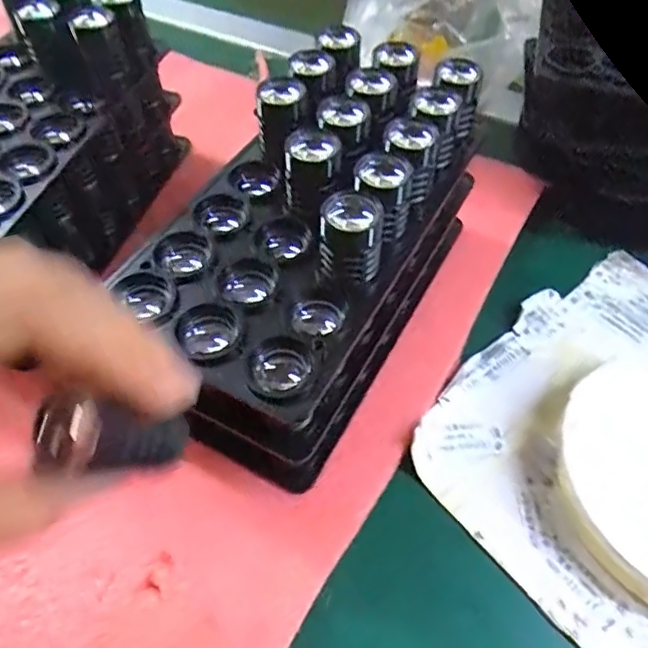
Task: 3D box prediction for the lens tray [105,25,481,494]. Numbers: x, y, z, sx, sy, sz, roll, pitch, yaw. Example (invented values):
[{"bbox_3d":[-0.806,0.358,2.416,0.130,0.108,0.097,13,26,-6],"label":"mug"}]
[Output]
[{"bbox_3d":[-0.009,-0.034,0.268,0.106,0.108,0.191,21,56,14],"label":"lens tray"}]

